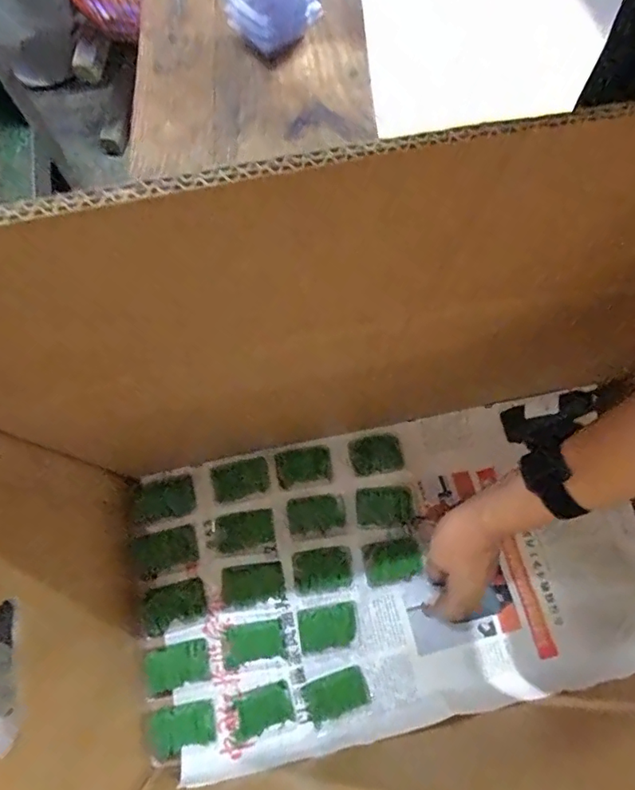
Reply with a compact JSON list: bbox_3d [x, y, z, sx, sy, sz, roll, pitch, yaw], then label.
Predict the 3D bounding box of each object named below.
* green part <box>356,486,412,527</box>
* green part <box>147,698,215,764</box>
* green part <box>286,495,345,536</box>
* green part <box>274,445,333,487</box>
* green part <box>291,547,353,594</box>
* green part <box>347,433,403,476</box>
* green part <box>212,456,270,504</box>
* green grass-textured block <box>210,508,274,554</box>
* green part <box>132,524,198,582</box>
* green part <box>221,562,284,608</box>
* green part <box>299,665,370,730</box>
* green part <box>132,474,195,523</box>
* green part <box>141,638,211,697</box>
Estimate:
[{"bbox_3d":[0.076,0.128,0.566,0.063,0.004,0.044,-4,73,-1],"label":"green part"},{"bbox_3d":[-0.134,0.334,0.491,0.062,0.008,0.045,-14,74,-4],"label":"green part"},{"bbox_3d":[-0.002,0.136,0.557,0.062,0.007,0.042,-6,73,-2],"label":"green part"},{"bbox_3d":[-0.016,0.082,0.570,0.062,0.005,0.039,-12,74,-4],"label":"green part"},{"bbox_3d":[0.006,0.191,0.541,0.063,0.007,0.043,-8,73,-2],"label":"green part"},{"bbox_3d":[0.068,0.070,0.580,0.061,0.004,0.043,-10,73,-3],"label":"green part"},{"bbox_3d":[-0.087,0.096,0.564,0.062,0.004,0.038,-15,74,-5],"label":"green part"},{"bbox_3d":[-0.084,0.150,0.547,0.068,0.004,0.040,-9,73,-3],"label":"green grass-textured block"},{"bbox_3d":[-0.164,0.169,0.534,0.065,0.009,0.045,-15,74,-5],"label":"green part"},{"bbox_3d":[-0.070,0.204,0.531,0.064,0.004,0.039,-6,73,-2],"label":"green part"},{"bbox_3d":[0.018,0.308,0.508,0.064,0.007,0.038,-22,74,-7],"label":"green part"},{"bbox_3d":[-0.171,0.114,0.548,0.061,0.014,0.045,-15,74,-5],"label":"green part"},{"bbox_3d":[-0.146,0.279,0.509,0.067,0.005,0.041,-15,74,-5],"label":"green part"}]

